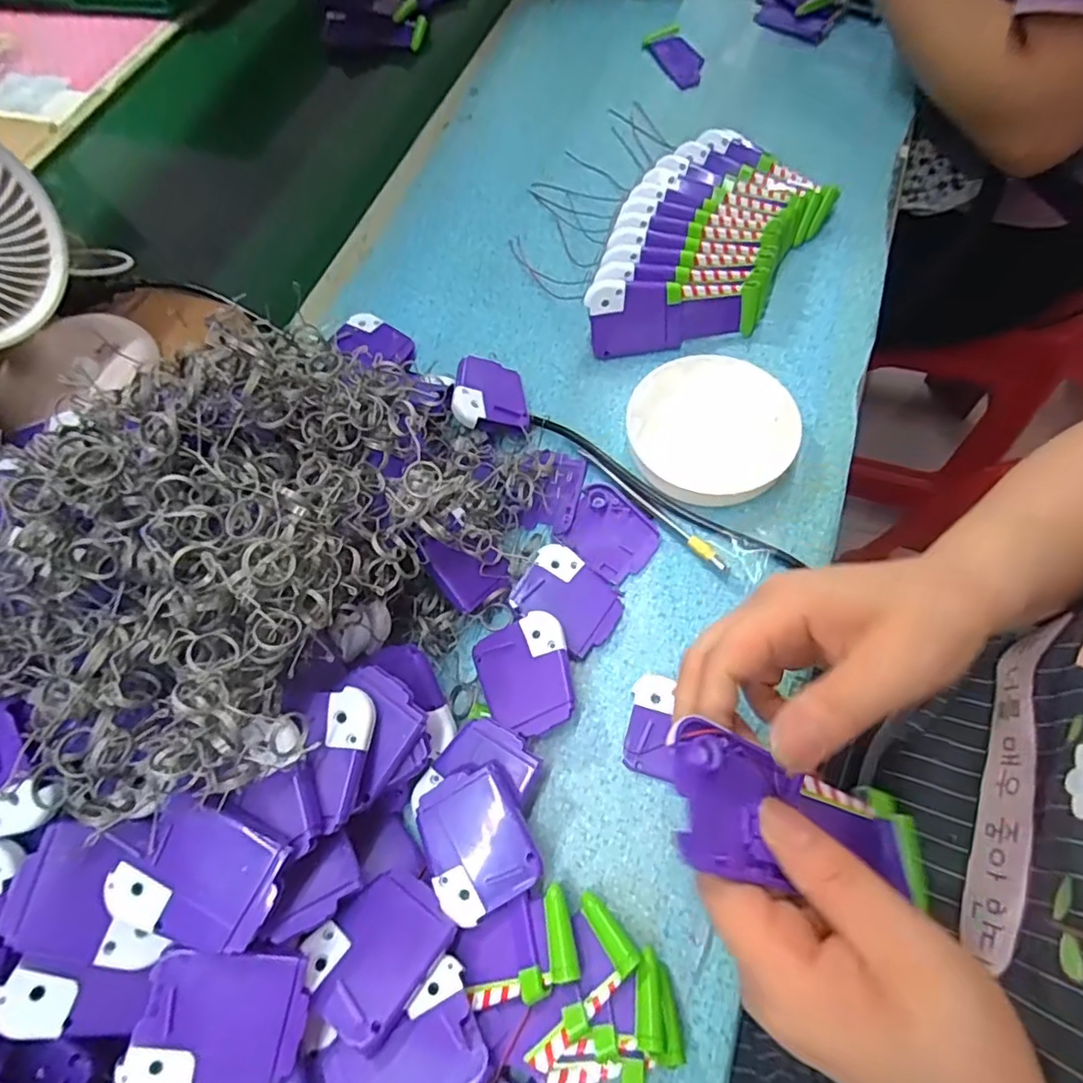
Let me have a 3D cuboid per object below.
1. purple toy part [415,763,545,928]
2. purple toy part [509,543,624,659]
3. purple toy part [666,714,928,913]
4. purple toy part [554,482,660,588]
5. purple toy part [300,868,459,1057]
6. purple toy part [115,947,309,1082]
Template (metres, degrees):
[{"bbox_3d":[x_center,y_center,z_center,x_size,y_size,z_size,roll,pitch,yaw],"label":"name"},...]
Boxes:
[{"bbox_3d":[-0.032,0.144,0.285,0.049,0.011,0.060,-26,66,-8],"label":"purple toy part"},{"bbox_3d":[0.017,0.035,0.356,0.060,0.013,0.048,34,71,17],"label":"purple toy part"},{"bbox_3d":[0.100,0.107,0.229,0.115,0.015,0.048,21,65,-17],"label":"purple toy part"},{"bbox_3d":[0.043,-0.006,0.378,0.059,0.006,0.050,41,74,19],"label":"purple toy part"},{"bbox_3d":[-0.074,0.181,0.264,0.050,0.005,0.059,27,43,23],"label":"purple toy part"},{"bbox_3d":[-0.125,0.188,0.230,0.060,0.005,0.049,11,75,-13],"label":"purple toy part"}]

